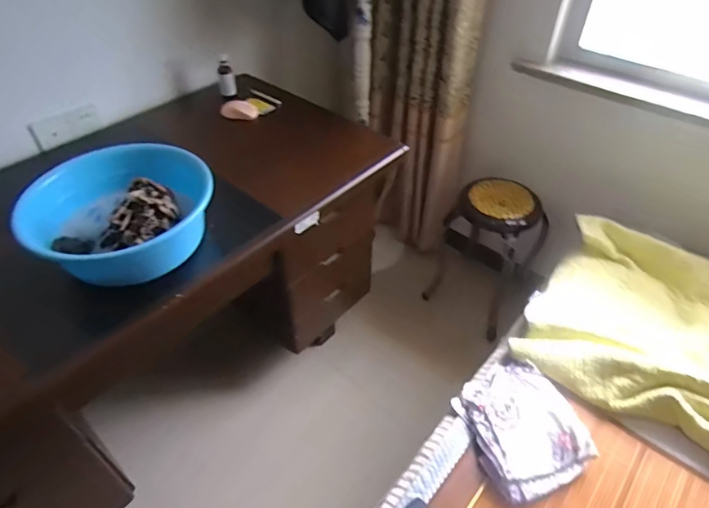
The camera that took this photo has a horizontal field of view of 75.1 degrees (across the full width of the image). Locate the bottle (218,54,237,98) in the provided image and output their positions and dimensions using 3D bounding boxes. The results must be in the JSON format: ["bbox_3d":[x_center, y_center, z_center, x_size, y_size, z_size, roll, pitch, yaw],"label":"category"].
[{"bbox_3d":[-0.381,-0.529,1.367,0.049,0.125,0.055,-12,45,-12],"label":"bottle"}]

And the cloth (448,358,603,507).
[{"bbox_3d":[0.345,0.351,0.958,0.222,0.055,0.257,-16,49,-16],"label":"cloth"}]

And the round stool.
[{"bbox_3d":[0.465,-0.022,1.675,0.342,0.467,0.345,0,44,0],"label":"round stool"}]

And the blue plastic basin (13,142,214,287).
[{"bbox_3d":[-0.465,-0.076,0.914,0.310,0.138,0.304,0,44,0],"label":"blue plastic basin"}]

